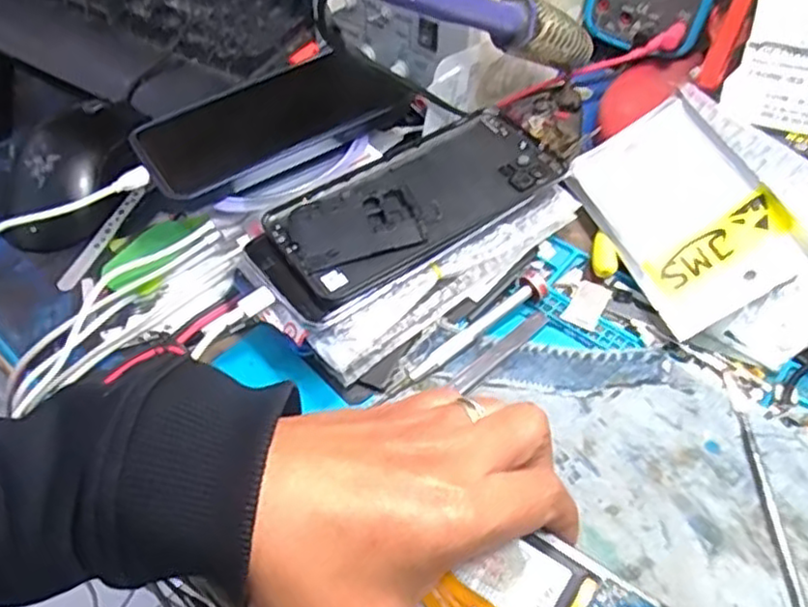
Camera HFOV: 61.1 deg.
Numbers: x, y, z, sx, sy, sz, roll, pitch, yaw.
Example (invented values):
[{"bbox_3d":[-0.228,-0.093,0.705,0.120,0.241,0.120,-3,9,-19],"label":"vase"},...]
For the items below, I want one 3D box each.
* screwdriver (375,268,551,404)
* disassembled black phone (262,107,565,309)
[{"bbox_3d":[0.036,0.016,0.364,0.105,0.010,0.014,-35,59,-23],"label":"screwdriver"},{"bbox_3d":[0.009,-0.060,0.382,0.164,0.009,0.074,-30,58,-20],"label":"disassembled black phone"}]

